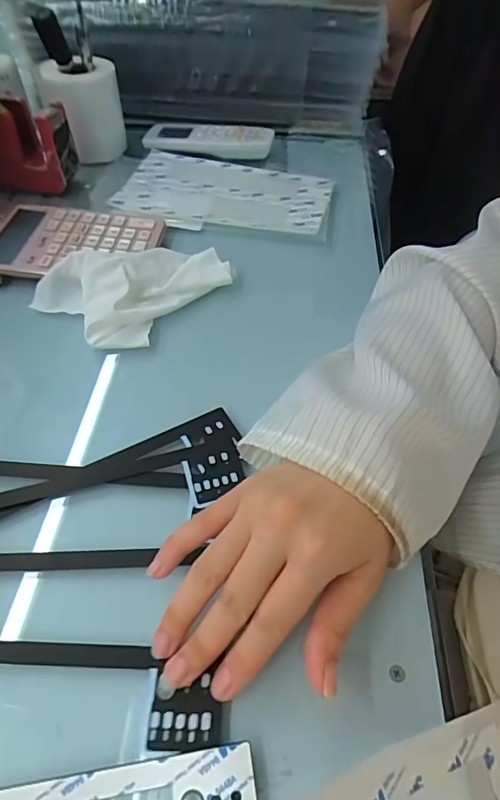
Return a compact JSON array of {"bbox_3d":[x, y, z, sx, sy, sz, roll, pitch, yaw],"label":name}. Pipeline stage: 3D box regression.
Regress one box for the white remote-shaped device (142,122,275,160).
[{"bbox_3d":[-0.051,-0.330,0.585,0.156,0.027,0.050,7,51,1],"label":"white remote-shaped device"}]

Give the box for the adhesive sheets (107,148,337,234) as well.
[{"bbox_3d":[-0.029,-0.234,0.528,0.228,0.006,0.141,11,52,9],"label":"adhesive sheets"}]

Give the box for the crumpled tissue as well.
[{"bbox_3d":[-0.102,-0.108,0.406,0.112,0.024,0.136,31,54,24],"label":"crumpled tissue"}]

